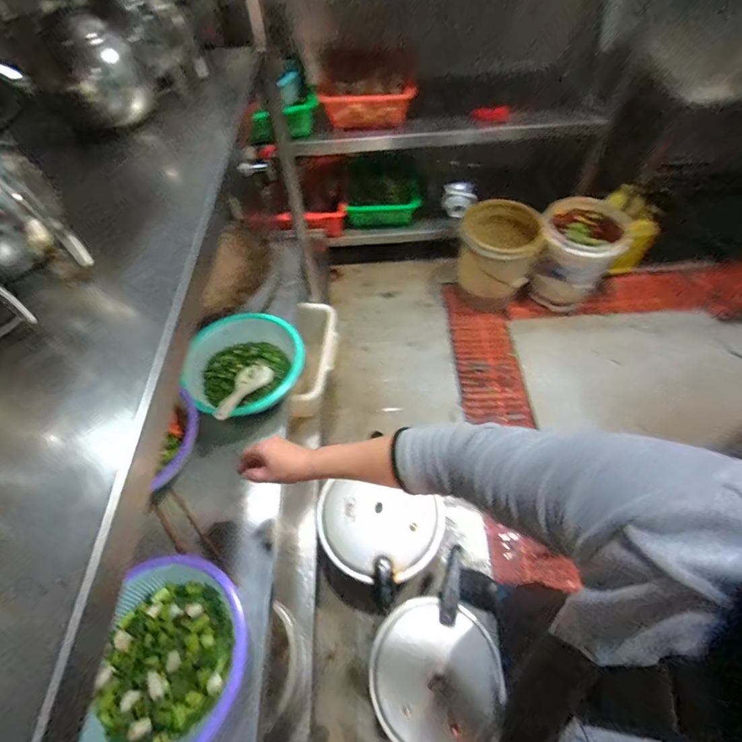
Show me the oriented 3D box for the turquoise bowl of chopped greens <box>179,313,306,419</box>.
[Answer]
[{"bbox_3d":[-0.253,-0.013,0.835,0.222,0.078,0.262,-16,57,-8],"label":"turquoise bowl of chopped greens"}]

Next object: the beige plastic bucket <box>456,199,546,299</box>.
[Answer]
[{"bbox_3d":[0.545,-0.499,1.725,0.297,0.341,0.376,18,59,15],"label":"beige plastic bucket"}]

